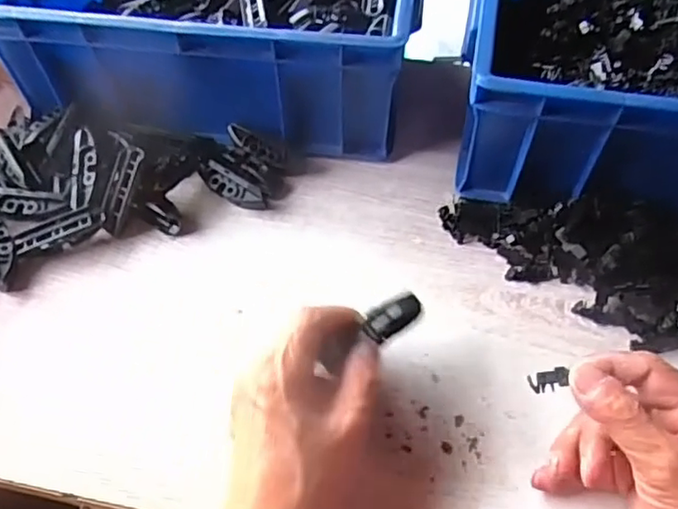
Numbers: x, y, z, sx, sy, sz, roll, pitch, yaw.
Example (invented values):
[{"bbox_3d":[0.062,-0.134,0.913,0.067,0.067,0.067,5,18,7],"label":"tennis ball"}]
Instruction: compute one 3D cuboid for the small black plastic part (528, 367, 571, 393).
[{"bbox_3d":[0.116,0.069,0.337,0.021,0.006,0.012,-21,52,19],"label":"small black plastic part"}]

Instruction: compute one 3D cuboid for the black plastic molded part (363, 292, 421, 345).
[{"bbox_3d":[0.037,0.039,0.391,0.037,0.016,0.017,-23,58,-15],"label":"black plastic molded part"}]

